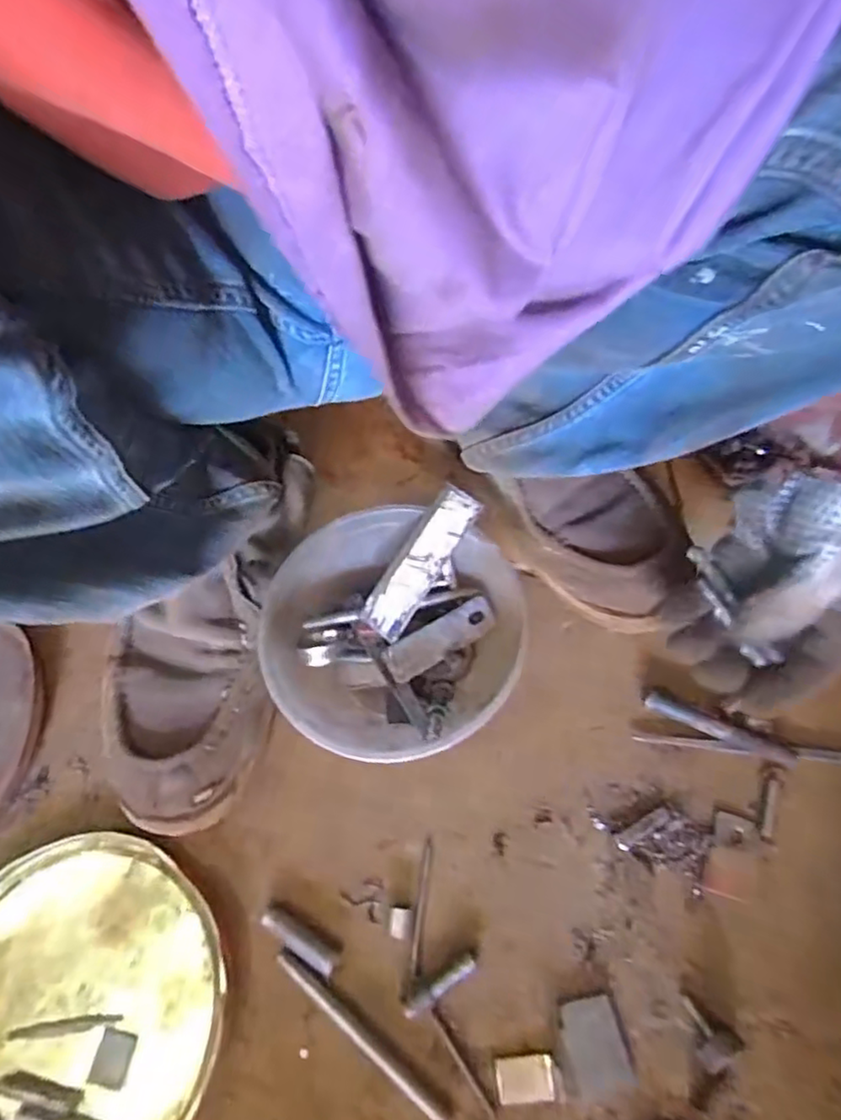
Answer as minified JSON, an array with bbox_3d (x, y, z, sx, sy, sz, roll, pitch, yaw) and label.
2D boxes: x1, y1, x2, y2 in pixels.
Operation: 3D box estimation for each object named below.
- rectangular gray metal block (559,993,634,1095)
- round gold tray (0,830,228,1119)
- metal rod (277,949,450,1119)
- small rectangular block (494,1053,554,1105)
[{"bbox_3d":[0.095,0.266,0.357,0.034,0.004,0.041,-8,56,-1],"label":"rectangular gray metal block"},{"bbox_3d":[-0.207,0.262,0.373,0.184,0.012,0.181,-2,57,3],"label":"round gold tray"},{"bbox_3d":[-0.034,0.264,0.362,0.121,0.009,0.010,33,64,23],"label":"metal rod"},{"bbox_3d":[0.057,0.283,0.353,0.031,0.009,0.021,-5,56,1],"label":"small rectangular block"}]

